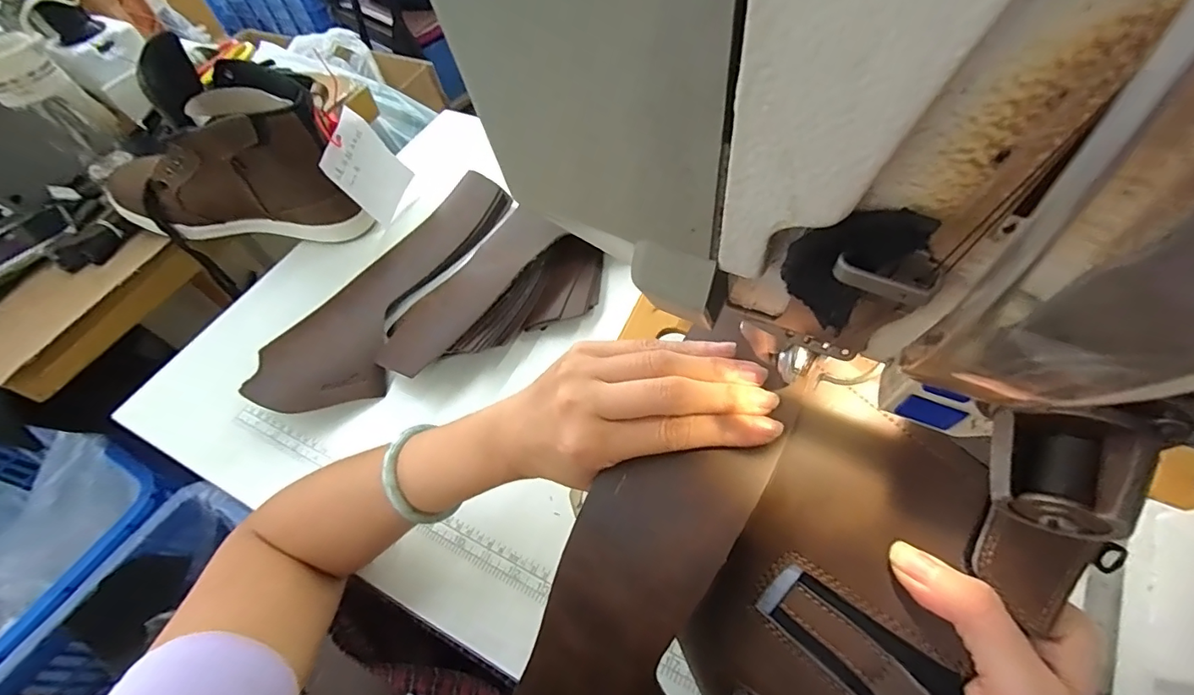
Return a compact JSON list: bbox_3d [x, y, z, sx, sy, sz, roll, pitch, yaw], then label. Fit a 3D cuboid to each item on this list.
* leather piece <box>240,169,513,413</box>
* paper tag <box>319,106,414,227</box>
[{"bbox_3d":[-0.208,-0.065,0.527,0.108,0.029,0.321,18,60,17],"label":"leather piece"},{"bbox_3d":[-0.251,-0.195,0.557,0.008,0.111,0.074,16,74,18],"label":"paper tag"}]

